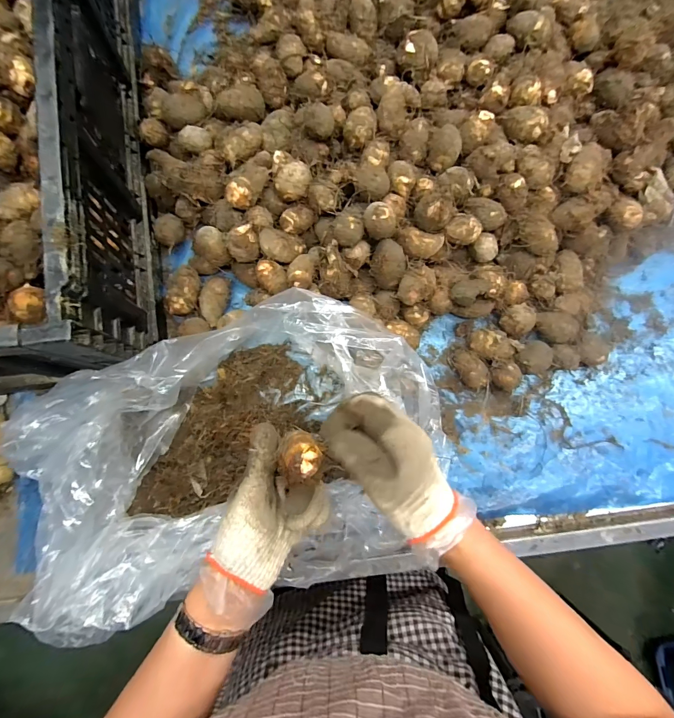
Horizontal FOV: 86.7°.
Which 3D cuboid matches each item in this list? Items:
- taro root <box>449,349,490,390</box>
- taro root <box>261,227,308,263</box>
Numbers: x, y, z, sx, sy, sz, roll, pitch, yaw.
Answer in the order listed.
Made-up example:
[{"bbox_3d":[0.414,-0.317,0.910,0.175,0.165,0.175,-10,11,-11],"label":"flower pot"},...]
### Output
[{"bbox_3d":[0.173,0.012,0.468,0.034,0.029,0.055,-29,84,-1],"label":"taro root"},{"bbox_3d":[-0.068,-0.139,0.443,0.051,0.026,0.035,15,84,2],"label":"taro root"}]

